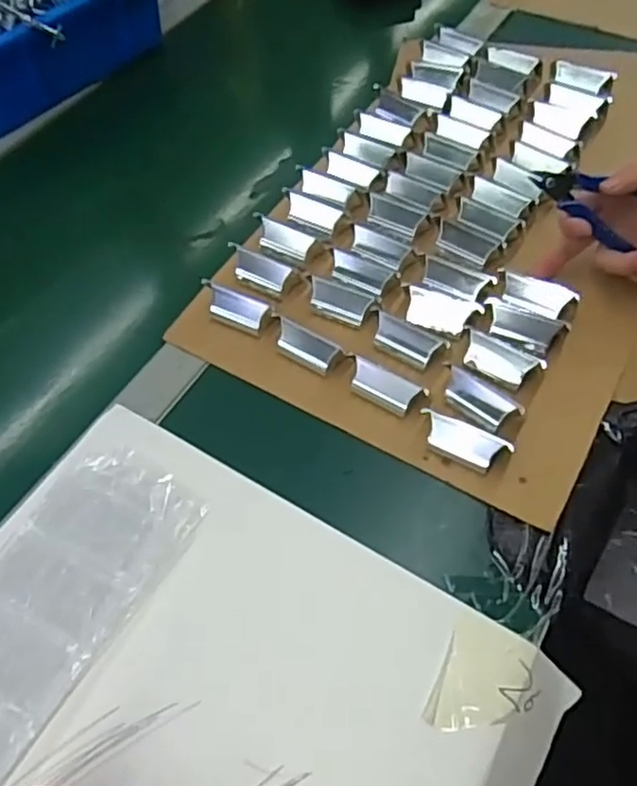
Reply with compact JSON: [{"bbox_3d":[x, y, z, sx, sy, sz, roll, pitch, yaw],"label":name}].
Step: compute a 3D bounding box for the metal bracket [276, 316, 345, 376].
[{"bbox_3d":[-0.010,-0.034,0.500,0.053,0.018,0.023,31,62,19],"label":"metal bracket"}]

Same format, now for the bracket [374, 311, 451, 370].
[{"bbox_3d":[0.069,-0.039,0.498,0.054,0.020,0.023,23,60,15],"label":"bracket"}]

